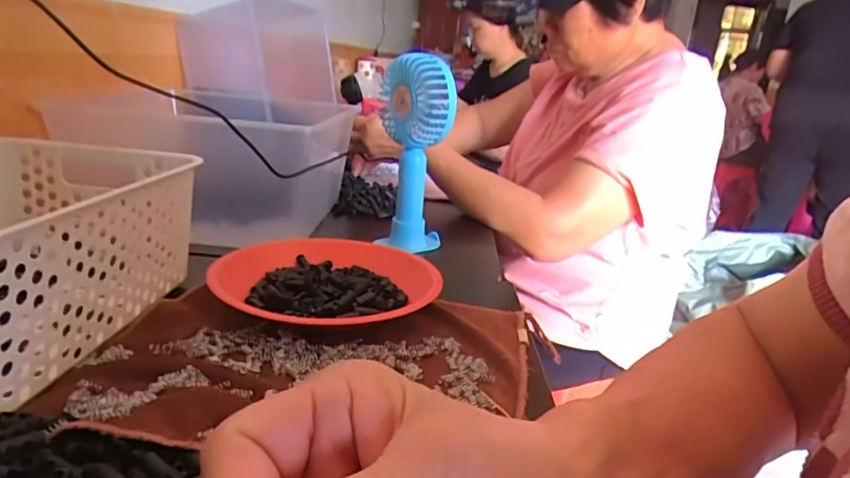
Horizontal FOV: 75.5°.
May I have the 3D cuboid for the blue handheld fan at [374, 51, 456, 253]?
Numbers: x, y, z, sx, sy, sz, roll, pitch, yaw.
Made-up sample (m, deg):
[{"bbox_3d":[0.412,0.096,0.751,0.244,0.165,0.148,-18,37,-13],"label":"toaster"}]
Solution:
[{"bbox_3d":[-0.012,-0.090,0.612,0.082,0.207,0.070,4,18,-6],"label":"blue handheld fan"}]

